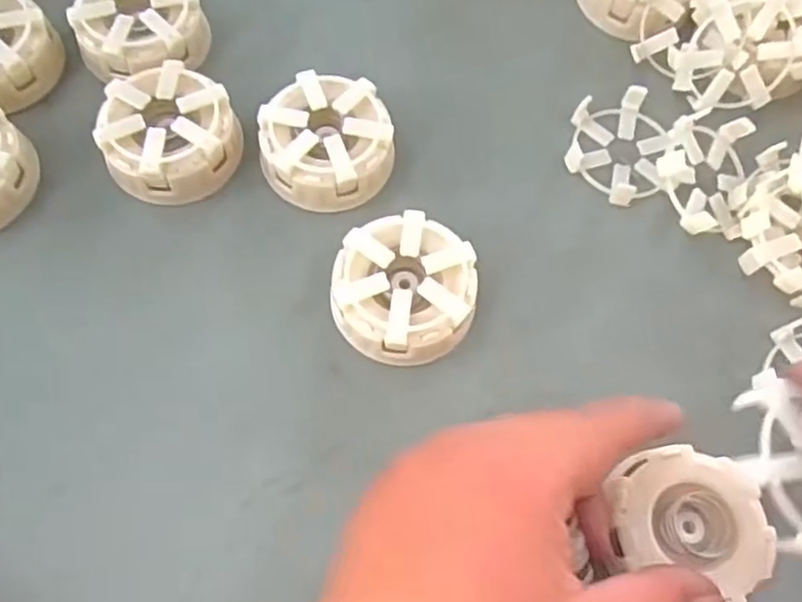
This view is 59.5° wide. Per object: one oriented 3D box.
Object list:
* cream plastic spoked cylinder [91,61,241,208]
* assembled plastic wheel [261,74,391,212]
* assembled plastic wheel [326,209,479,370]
[{"bbox_3d":[-0.105,-0.075,0.322,0.059,0.028,0.056,-20,71,-9],"label":"cream plastic spoked cylinder"},{"bbox_3d":[-0.034,-0.074,0.326,0.058,0.028,0.059,-3,69,-3],"label":"assembled plastic wheel"},{"bbox_3d":[0.001,-0.004,0.303,0.059,0.026,0.061,1,69,-2],"label":"assembled plastic wheel"}]

